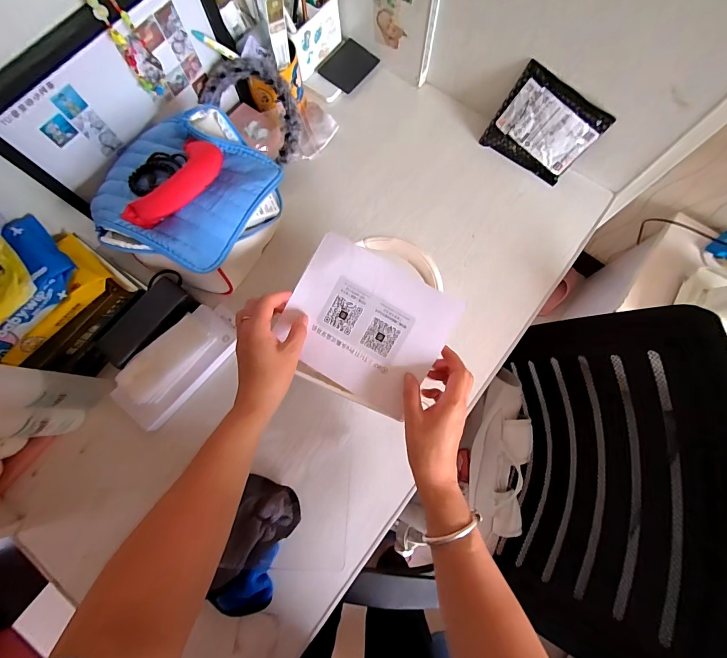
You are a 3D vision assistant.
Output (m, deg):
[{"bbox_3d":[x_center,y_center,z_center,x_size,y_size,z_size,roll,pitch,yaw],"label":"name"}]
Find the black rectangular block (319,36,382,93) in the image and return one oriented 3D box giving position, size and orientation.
[{"bbox_3d":[-0.026,-0.461,0.615,0.068,0.011,0.088,38,79,9],"label":"black rectangular block"}]

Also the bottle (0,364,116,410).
[{"bbox_3d":[-0.370,0.072,0.414,0.039,0.159,0.046,6,76,2],"label":"bottle"}]

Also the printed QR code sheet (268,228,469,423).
[{"bbox_3d":[0.001,-0.006,0.406,0.178,0.006,0.150,30,96,8],"label":"printed QR code sheet"}]

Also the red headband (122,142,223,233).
[{"bbox_3d":[-0.224,-0.173,0.422,0.067,0.024,0.130,26,78,7],"label":"red headband"}]

